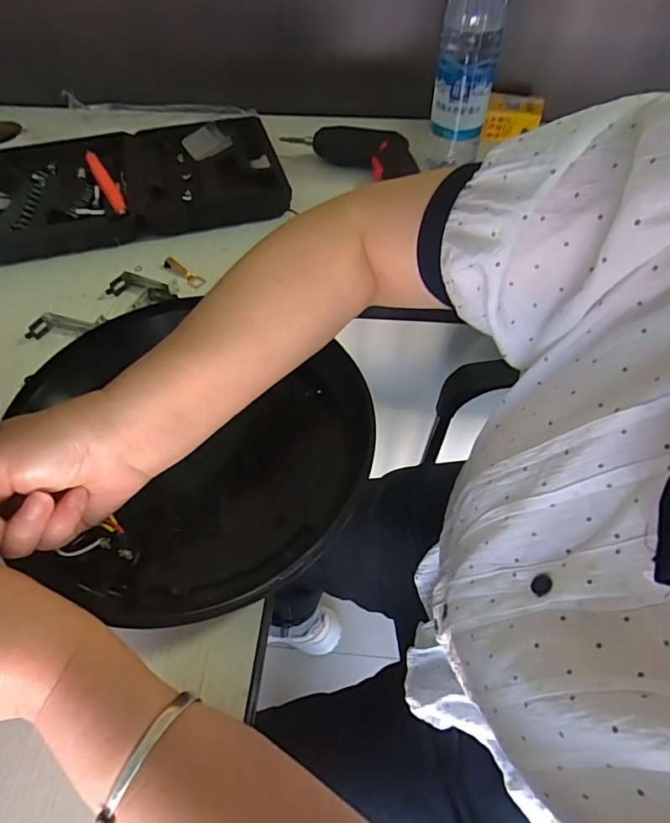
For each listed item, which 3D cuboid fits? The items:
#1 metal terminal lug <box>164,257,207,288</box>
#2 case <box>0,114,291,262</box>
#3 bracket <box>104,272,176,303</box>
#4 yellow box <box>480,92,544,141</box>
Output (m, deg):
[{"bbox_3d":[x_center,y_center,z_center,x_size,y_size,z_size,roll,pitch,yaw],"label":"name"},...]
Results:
[{"bbox_3d":[-0.155,-0.144,0.482,0.055,0.008,0.014,35,63,24],"label":"metal terminal lug"},{"bbox_3d":[-0.239,-0.281,0.559,0.332,0.033,0.217,-13,55,-9],"label":"case"},{"bbox_3d":[-0.188,-0.123,0.461,0.066,0.016,0.023,8,54,5],"label":"bracket"},{"bbox_3d":[0.238,-0.389,0.624,0.066,0.040,0.051,16,56,11],"label":"yellow box"}]

